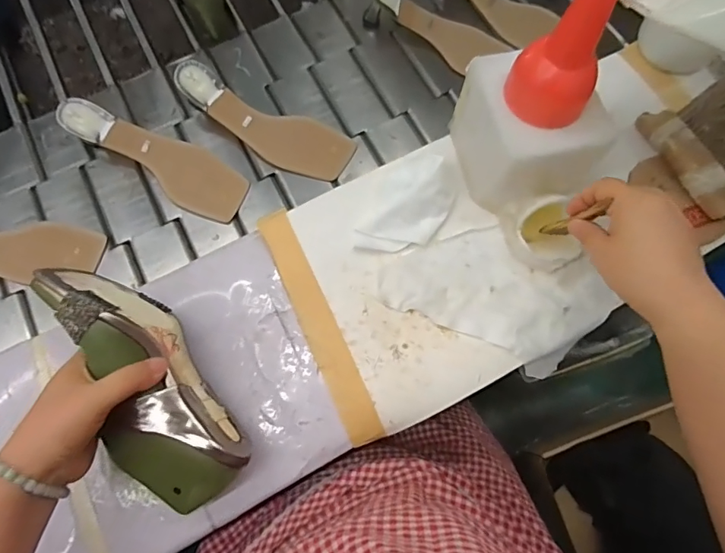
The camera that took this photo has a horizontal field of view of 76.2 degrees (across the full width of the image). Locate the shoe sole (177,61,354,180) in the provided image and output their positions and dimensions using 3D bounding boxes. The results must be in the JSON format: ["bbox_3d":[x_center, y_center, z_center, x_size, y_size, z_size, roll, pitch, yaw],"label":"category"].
[{"bbox_3d":[-0.121,-0.188,0.574,0.222,0.029,0.069,26,73,-9],"label":"shoe sole"}]

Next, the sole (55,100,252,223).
[{"bbox_3d":[-0.245,-0.143,0.556,0.223,0.028,0.072,29,73,-7],"label":"sole"}]

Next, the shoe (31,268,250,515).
[{"bbox_3d":[-0.191,0.090,0.393,0.092,0.063,0.227,-32,91,-10],"label":"shoe"}]

